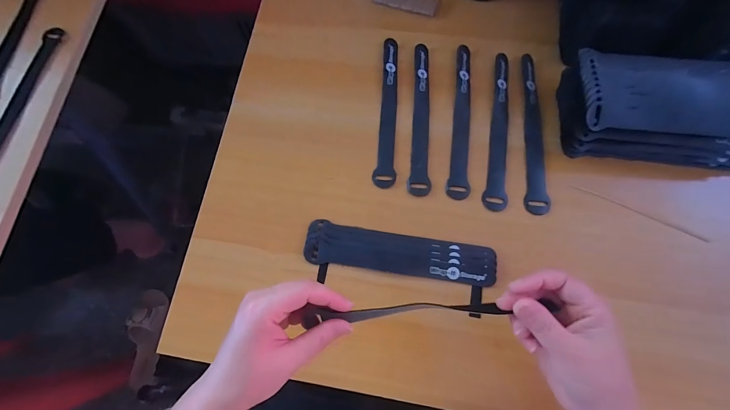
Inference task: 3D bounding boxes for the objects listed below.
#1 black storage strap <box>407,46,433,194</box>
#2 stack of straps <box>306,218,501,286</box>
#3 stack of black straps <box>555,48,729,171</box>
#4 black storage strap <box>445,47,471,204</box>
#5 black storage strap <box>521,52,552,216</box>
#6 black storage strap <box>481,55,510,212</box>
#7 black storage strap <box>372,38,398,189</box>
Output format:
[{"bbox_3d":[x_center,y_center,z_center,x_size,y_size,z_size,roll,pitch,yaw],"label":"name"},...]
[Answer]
[{"bbox_3d":[0.067,-0.111,0.389,0.025,0.006,0.207,1,75,4],"label":"black storage strap"},{"bbox_3d":[0.036,0.052,0.340,0.198,0.012,0.045,7,75,5],"label":"stack of straps"},{"bbox_3d":[0.321,-0.102,0.331,0.215,0.061,0.103,3,75,4],"label":"stack of black straps"},{"bbox_3d":[0.114,-0.106,0.377,0.024,0.006,0.204,5,75,5],"label":"black storage strap"},{"bbox_3d":[0.201,-0.091,0.379,0.023,0.004,0.212,5,75,5],"label":"black storage strap"},{"bbox_3d":[0.159,-0.091,0.370,0.023,0.004,0.202,10,76,6],"label":"black storage strap"},{"bbox_3d":[0.027,-0.121,0.397,0.025,0.007,0.209,1,75,4],"label":"black storage strap"}]

